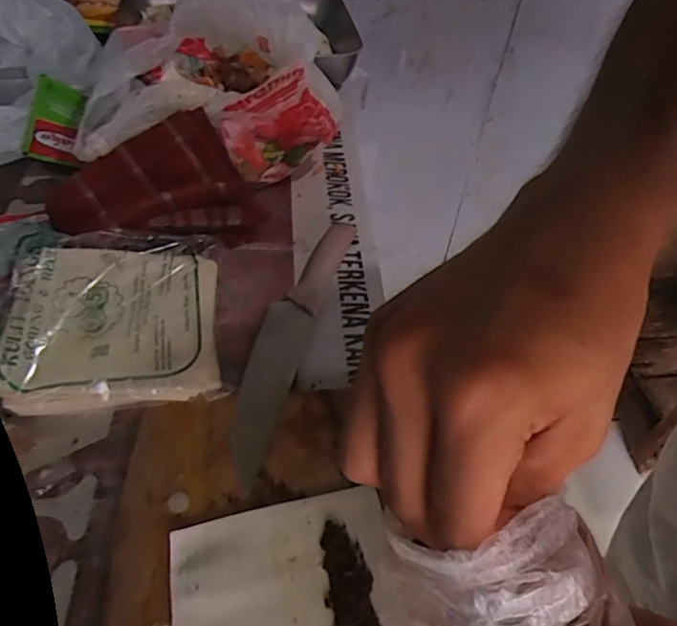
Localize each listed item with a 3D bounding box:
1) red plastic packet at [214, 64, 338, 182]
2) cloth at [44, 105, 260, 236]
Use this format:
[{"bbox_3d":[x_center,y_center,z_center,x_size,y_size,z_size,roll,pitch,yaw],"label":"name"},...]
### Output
[{"bbox_3d":[-0.049,-0.148,0.451,0.087,0.074,0.020,-38,44,-2],"label":"red plastic packet"},{"bbox_3d":[-0.138,-0.089,0.408,0.134,0.056,0.105,-28,57,-26],"label":"cloth"}]

